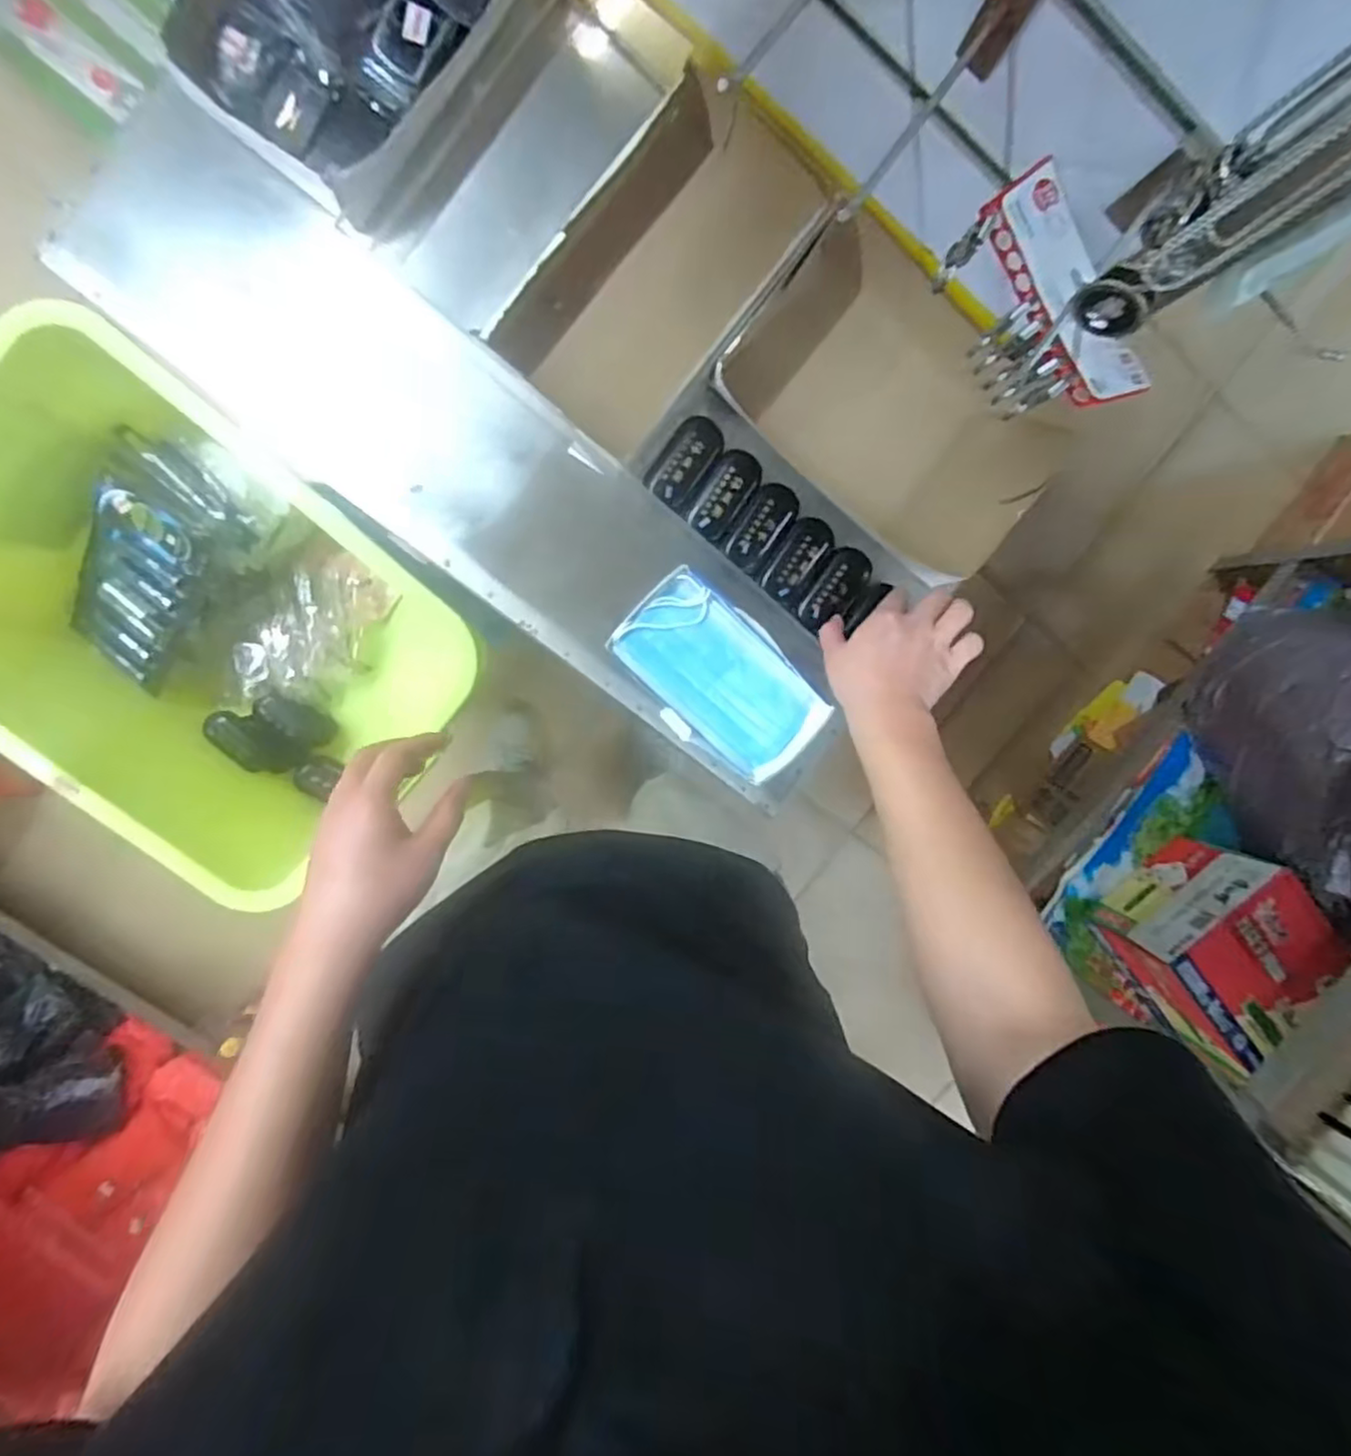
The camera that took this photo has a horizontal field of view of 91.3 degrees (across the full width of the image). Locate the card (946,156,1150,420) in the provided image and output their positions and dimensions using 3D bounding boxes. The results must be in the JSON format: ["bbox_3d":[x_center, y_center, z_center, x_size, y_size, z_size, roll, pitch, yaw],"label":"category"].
[{"bbox_3d":[0.232,-0.265,0.433,0.018,0.127,0.139,-37,99,1],"label":"card"}]

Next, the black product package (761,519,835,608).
[{"bbox_3d":[0.113,-0.152,0.605,0.042,0.017,0.081,31,95,-8],"label":"black product package"}]

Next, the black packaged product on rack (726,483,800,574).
[{"bbox_3d":[0.080,-0.182,0.598,0.040,0.020,0.084,33,94,-8],"label":"black packaged product on rack"}]

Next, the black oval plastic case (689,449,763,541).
[{"bbox_3d":[0.045,-0.210,0.593,0.039,0.018,0.084,33,94,-8],"label":"black oval plastic case"}]

